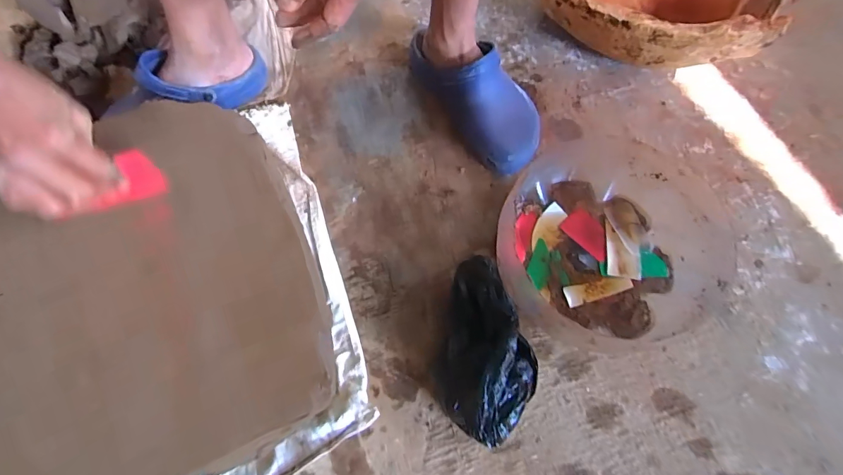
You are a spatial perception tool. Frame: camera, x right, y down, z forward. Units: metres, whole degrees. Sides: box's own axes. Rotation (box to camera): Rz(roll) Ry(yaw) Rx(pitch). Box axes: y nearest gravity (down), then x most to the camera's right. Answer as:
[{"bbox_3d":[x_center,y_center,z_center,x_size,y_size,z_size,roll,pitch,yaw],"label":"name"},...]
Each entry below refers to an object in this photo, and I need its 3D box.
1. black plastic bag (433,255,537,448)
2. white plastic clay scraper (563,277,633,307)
[{"bbox_3d":[0.080,0.128,0.480,0.112,0.094,0.207,12,70,4],"label":"black plastic bag"},{"bbox_3d":[0.226,0.066,0.516,0.088,0.004,0.024,-14,70,-6],"label":"white plastic clay scraper"}]

